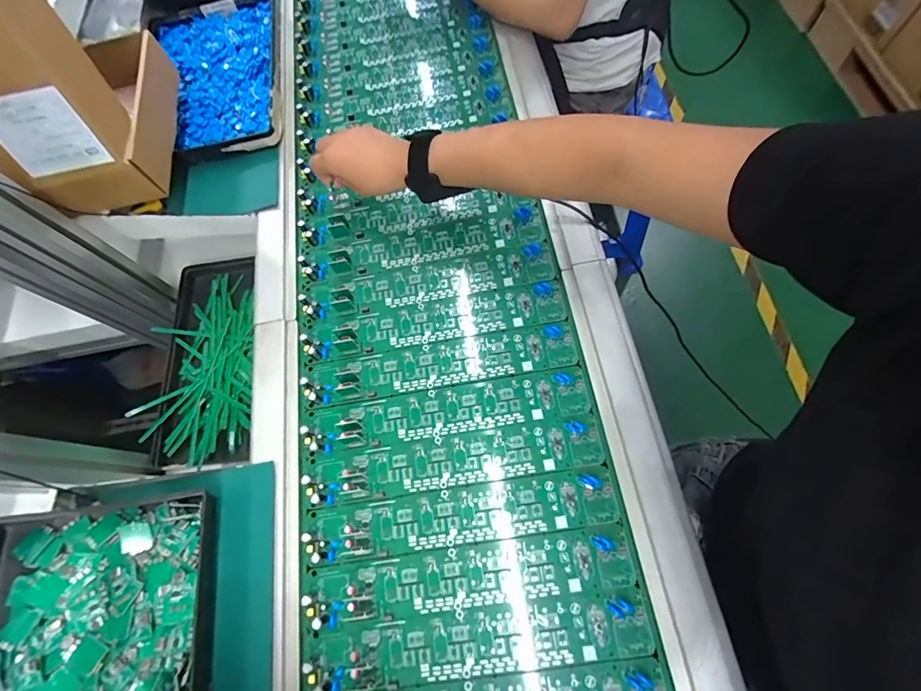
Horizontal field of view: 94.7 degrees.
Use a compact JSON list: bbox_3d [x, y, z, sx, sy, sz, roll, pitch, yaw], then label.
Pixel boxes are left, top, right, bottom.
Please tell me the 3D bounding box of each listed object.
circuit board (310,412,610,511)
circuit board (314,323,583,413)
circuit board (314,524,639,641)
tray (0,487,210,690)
[{"bbox_3d":[-0.004,0.106,0.391,0.269,0.019,0.047,-8,72,1],"label":"circuit board"},{"bbox_3d":[-0.019,0.019,0.424,0.262,0.018,0.047,-9,72,0],"label":"circuit board"},{"bbox_3d":[0.009,0.197,0.353,0.261,0.018,0.049,-9,72,0],"label":"circuit board"},{"bbox_3d":[-0.285,0.236,0.325,0.173,0.062,0.227,-10,72,0],"label":"tray"}]

